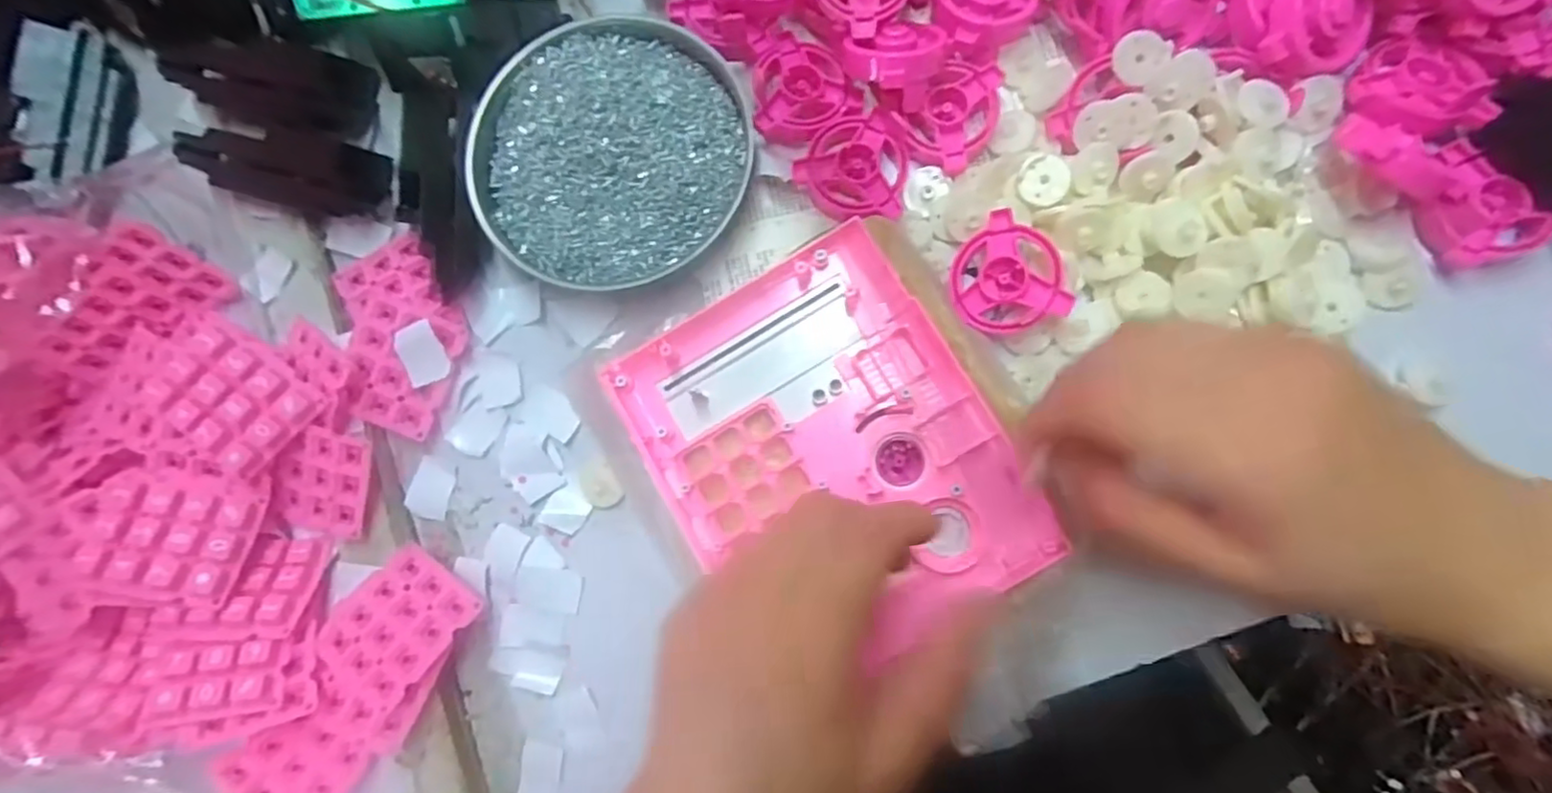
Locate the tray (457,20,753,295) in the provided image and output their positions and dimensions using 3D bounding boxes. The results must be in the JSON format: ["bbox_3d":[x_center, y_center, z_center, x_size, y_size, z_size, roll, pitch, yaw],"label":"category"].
[{"bbox_3d":[-0.083,-0.121,0.331,0.133,0.024,0.131,-1,84,5],"label":"tray"}]

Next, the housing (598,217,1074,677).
[{"bbox_3d":[0.021,0.023,0.286,0.133,0.018,0.164,-31,82,1],"label":"housing"}]

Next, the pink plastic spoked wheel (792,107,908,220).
[{"bbox_3d":[0.036,-0.111,0.322,0.051,0.012,0.052,-1,84,5],"label":"pink plastic spoked wheel"}]

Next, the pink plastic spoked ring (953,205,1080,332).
[{"bbox_3d":[0.102,-0.055,0.303,0.046,0.007,0.053,-22,86,22],"label":"pink plastic spoked ring"}]

